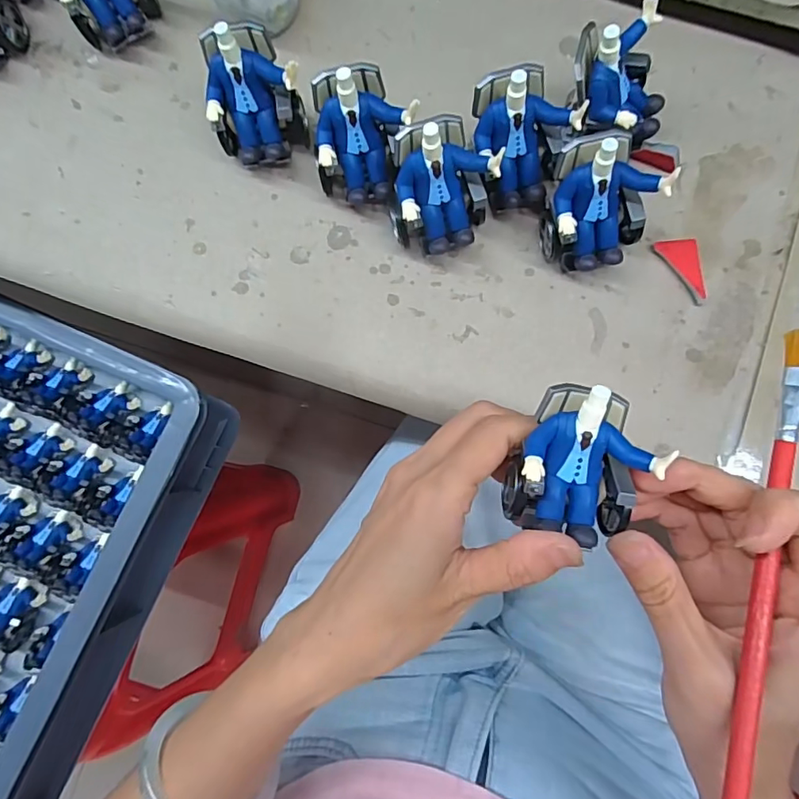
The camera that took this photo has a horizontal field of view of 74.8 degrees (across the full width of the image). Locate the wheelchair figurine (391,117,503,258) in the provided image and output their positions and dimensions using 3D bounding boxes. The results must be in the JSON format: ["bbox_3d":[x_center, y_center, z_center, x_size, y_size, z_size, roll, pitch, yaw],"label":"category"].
[{"bbox_3d":[0.022,-0.105,0.263,0.048,0.066,0.048,6,81,3],"label":"wheelchair figurine"}]

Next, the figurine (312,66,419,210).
[{"bbox_3d":[-0.019,-0.133,0.269,0.051,0.063,0.049,6,81,3],"label":"figurine"}]

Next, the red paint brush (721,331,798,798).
[{"bbox_3d":[0.129,0.092,0.187,0.009,0.009,0.259,18,76,5],"label":"red paint brush"}]

